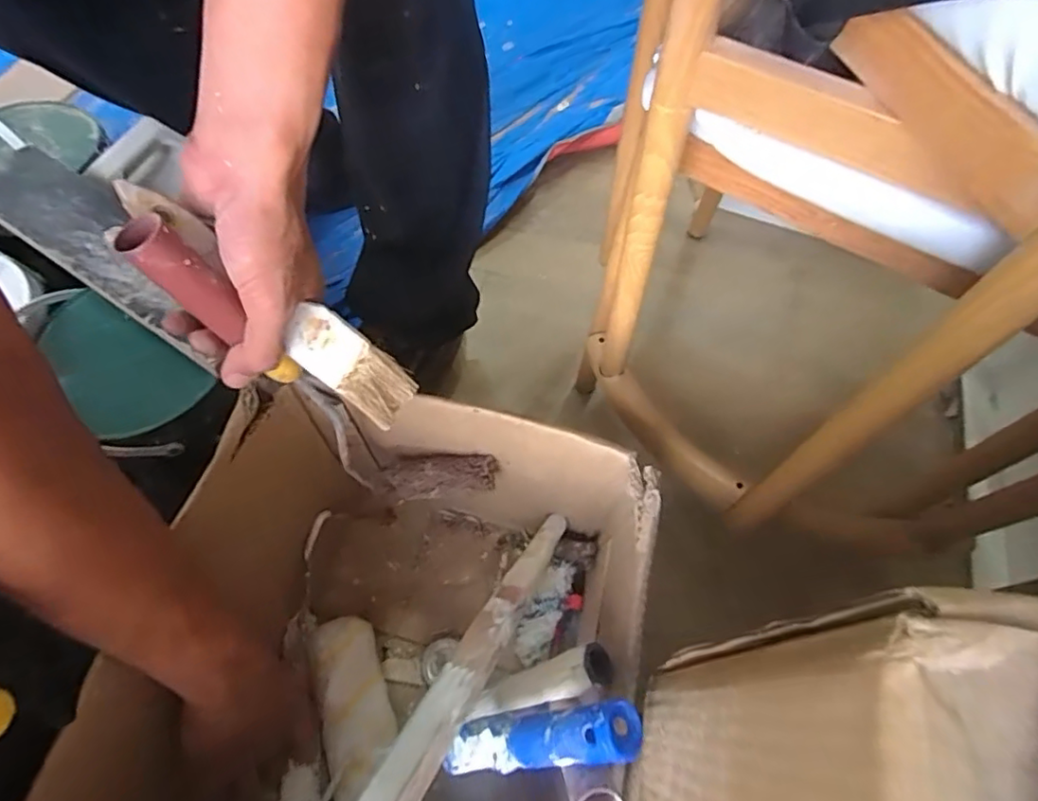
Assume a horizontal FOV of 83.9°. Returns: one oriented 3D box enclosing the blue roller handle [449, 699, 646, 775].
[{"bbox_3d":[0.007,0.190,0.325,0.025,0.130,0.028,19,51,-43],"label":"blue roller handle"}]

